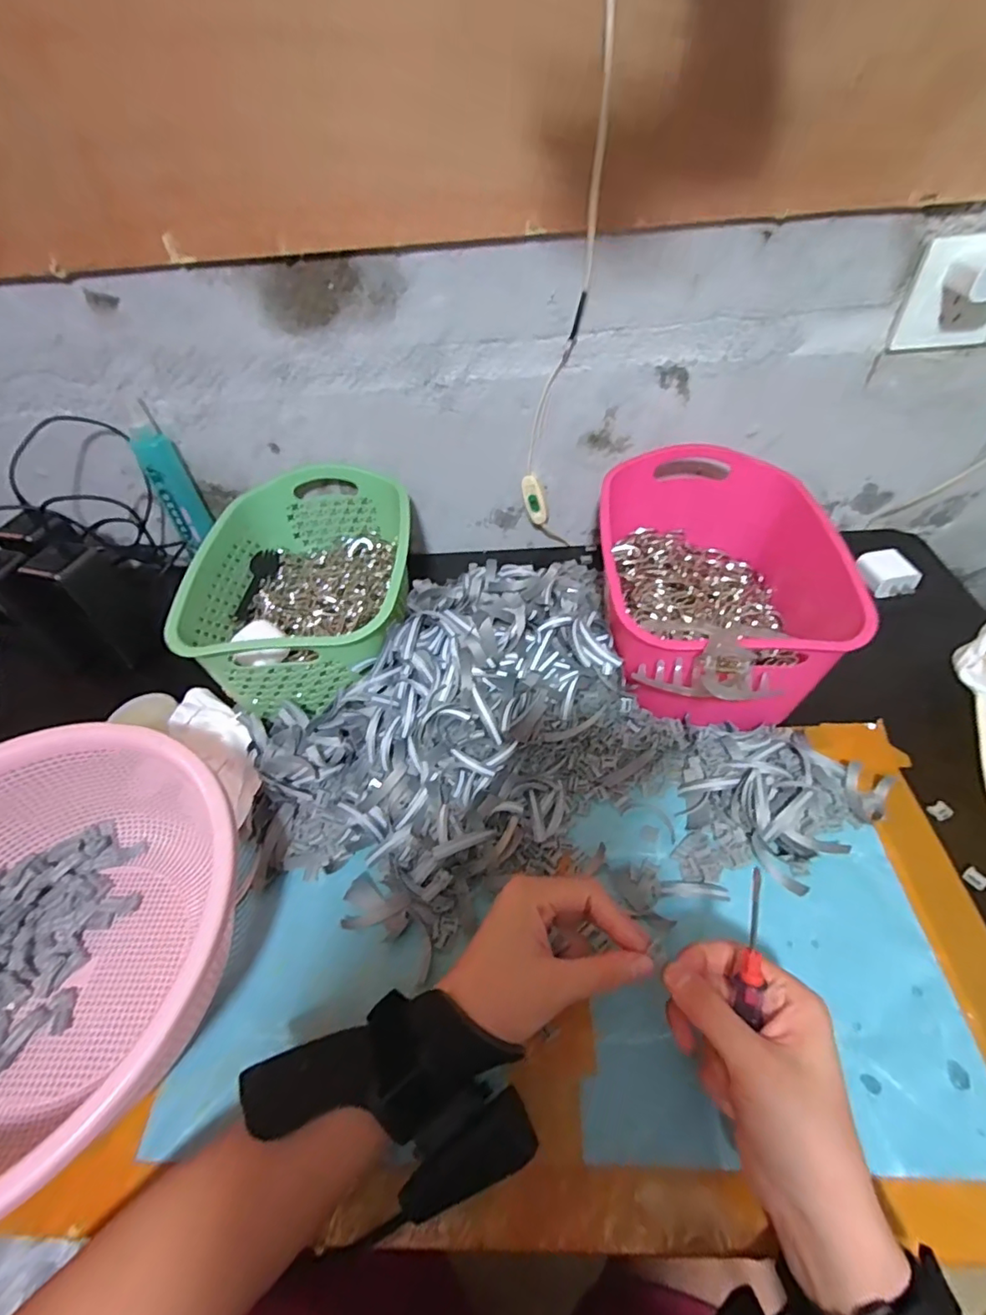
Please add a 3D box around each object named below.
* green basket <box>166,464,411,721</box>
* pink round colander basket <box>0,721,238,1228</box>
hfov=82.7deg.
[{"bbox_3d":[-0.181,-0.080,0.564,0.199,0.094,0.265,-4,48,1],"label":"green basket"},{"bbox_3d":[-0.301,0.187,0.362,0.279,0.099,0.294,-3,48,3],"label":"pink round colander basket"}]

